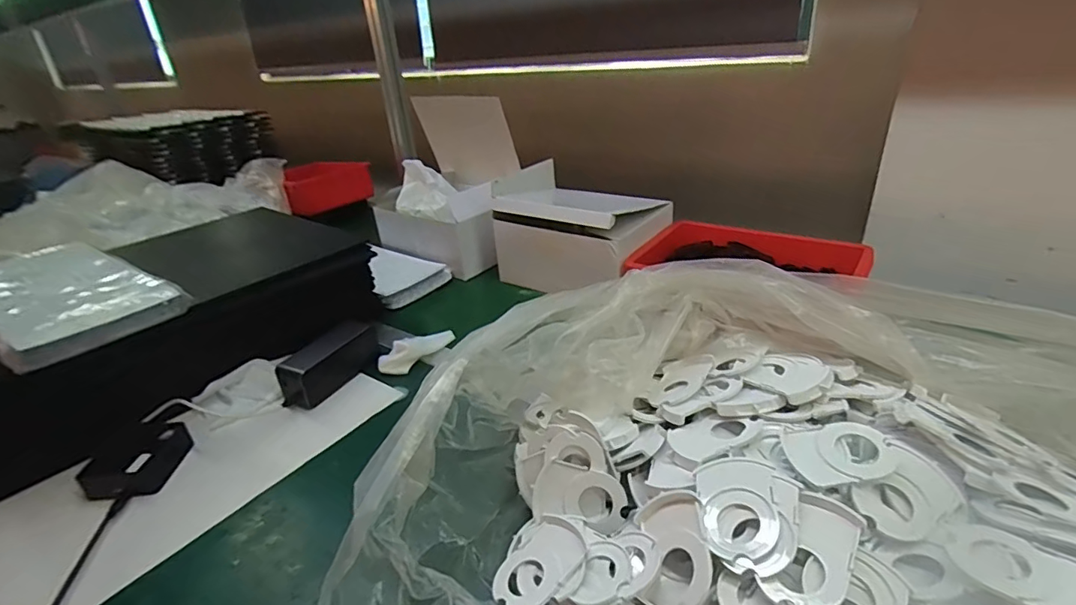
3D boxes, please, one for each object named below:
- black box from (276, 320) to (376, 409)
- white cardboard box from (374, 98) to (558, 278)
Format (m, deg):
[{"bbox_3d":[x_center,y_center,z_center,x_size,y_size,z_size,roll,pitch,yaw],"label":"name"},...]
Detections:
[{"bbox_3d":[-0.279,0.080,0.692,0.045,0.057,0.143,11,31,29],"label":"black box"},{"bbox_3d":[-0.155,-0.241,1.024,0.316,0.281,0.228,14,33,33],"label":"white cardboard box"}]

